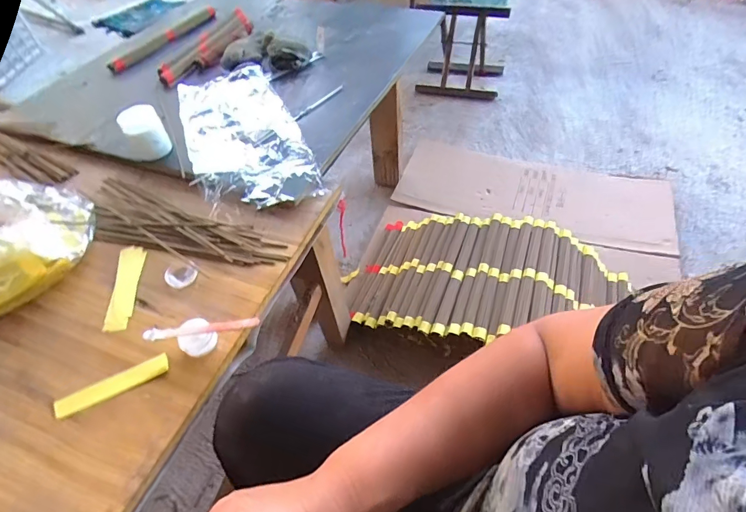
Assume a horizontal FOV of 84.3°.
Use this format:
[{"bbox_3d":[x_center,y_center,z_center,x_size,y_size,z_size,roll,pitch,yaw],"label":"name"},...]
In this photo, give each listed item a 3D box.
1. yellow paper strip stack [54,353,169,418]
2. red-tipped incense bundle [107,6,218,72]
[{"bbox_3d":[-0.273,0.137,0.436,0.110,0.008,0.024,-24,52,-15],"label":"yellow paper strip stack"},{"bbox_3d":[-0.487,-0.517,0.980,0.026,0.031,0.339,17,53,18],"label":"red-tipped incense bundle"}]

